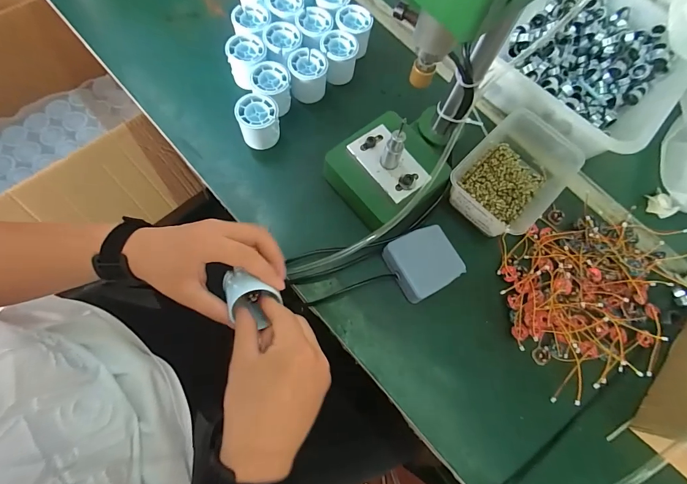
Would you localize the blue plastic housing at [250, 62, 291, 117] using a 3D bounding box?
[{"bbox_3d":[-0.102,-0.212,0.503,0.053,0.054,0.056,7,70,-4],"label":"blue plastic housing"}]

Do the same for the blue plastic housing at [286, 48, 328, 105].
[{"bbox_3d":[-0.052,-0.238,0.516,0.055,0.049,0.059,0,70,-6],"label":"blue plastic housing"}]

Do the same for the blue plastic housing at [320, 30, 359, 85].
[{"bbox_3d":[-0.007,-0.272,0.532,0.056,0.051,0.062,-5,72,-4],"label":"blue plastic housing"}]

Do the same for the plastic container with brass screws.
[{"bbox_3d":[0.230,-0.089,0.488,0.119,0.064,0.172,42,74,12],"label":"plastic container with brass screws"}]

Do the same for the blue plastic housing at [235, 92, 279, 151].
[{"bbox_3d":[-0.116,-0.162,0.484,0.055,0.052,0.051,2,70,-6],"label":"blue plastic housing"}]

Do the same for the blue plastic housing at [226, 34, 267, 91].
[{"bbox_3d":[-0.138,-0.260,0.514,0.049,0.049,0.053,2,70,-6],"label":"blue plastic housing"}]

